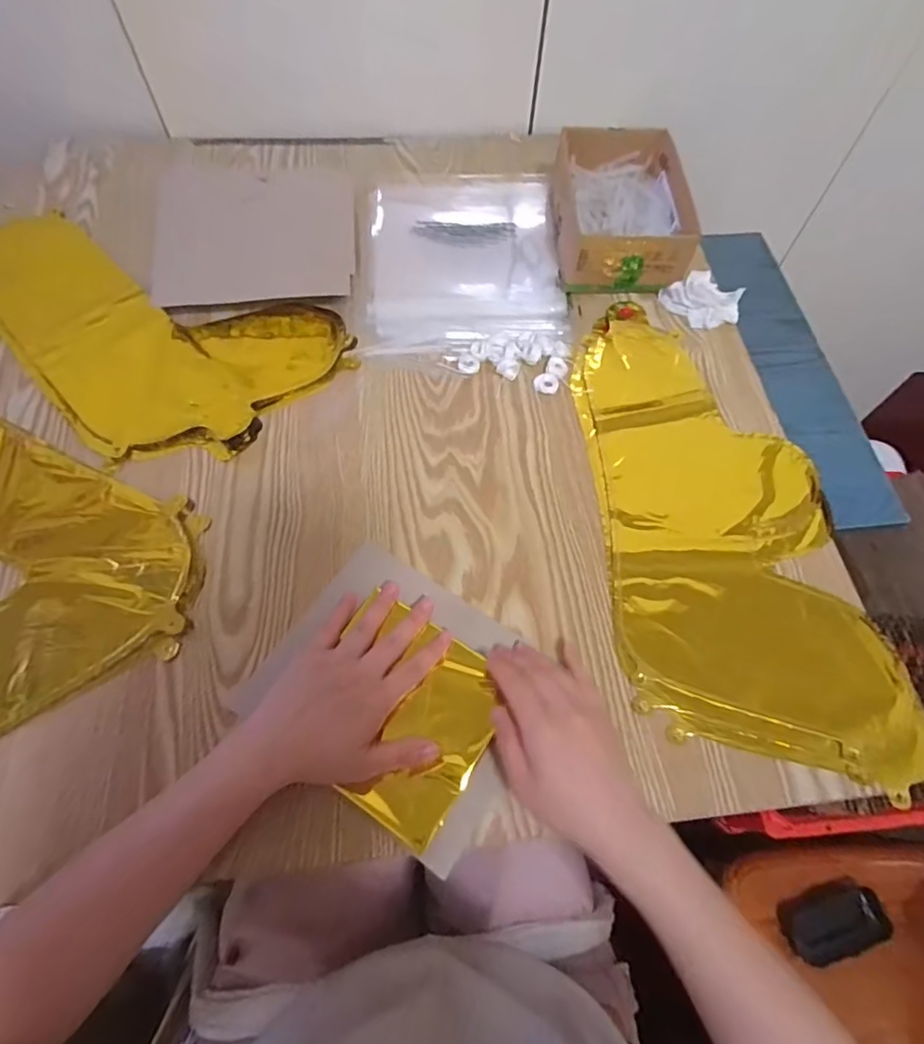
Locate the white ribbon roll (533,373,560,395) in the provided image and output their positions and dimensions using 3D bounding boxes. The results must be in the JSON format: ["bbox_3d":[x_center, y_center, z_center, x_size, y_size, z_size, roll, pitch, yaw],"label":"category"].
[{"bbox_3d":[0.081,-0.133,0.542,0.024,0.009,0.018,14,63,5],"label":"white ribbon roll"}]

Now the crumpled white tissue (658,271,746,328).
[{"bbox_3d":[0.253,-0.233,0.592,0.064,0.025,0.060,-17,64,-11],"label":"crumpled white tissue"}]

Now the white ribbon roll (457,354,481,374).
[{"bbox_3d":[0.007,-0.153,0.551,0.021,0.007,0.019,1,62,-2],"label":"white ribbon roll"}]

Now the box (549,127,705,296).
[{"bbox_3d":[0.168,-0.335,0.614,0.128,0.068,0.181,0,62,-2],"label":"box"}]

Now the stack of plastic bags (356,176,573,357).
[{"bbox_3d":[0.002,-0.300,0.632,0.209,0.017,0.289,0,62,-2],"label":"stack of plastic bags"}]

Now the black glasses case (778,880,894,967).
[{"bbox_3d":[0.411,0.444,0.628,0.109,0.023,0.062,-17,65,-10],"label":"black glasses case"}]

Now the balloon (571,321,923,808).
[{"bbox_3d":[0.217,-0.006,0.484,0.202,0.013,0.421,-4,63,-5],"label":"balloon"}]

